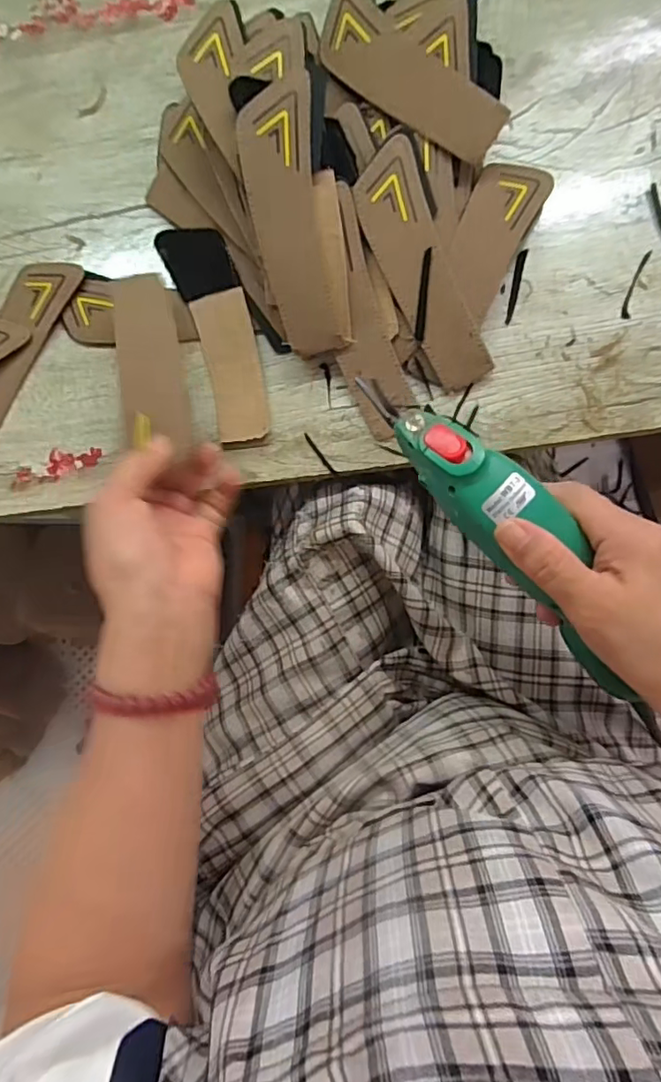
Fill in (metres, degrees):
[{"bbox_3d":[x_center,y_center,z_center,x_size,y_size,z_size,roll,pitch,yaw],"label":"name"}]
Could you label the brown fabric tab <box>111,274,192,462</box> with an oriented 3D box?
[{"bbox_3d":[-0.113,-0.116,0.358,0.038,0.009,0.127,-8,74,-11],"label":"brown fabric tab"}]

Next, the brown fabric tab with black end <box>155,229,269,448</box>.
[{"bbox_3d":[-0.076,-0.145,0.397,0.045,0.007,0.161,-20,87,7],"label":"brown fabric tab with black end"}]

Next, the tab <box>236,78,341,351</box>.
[{"bbox_3d":[-0.025,-0.198,0.359,0.043,0.009,0.152,-9,109,3],"label":"tab"}]

